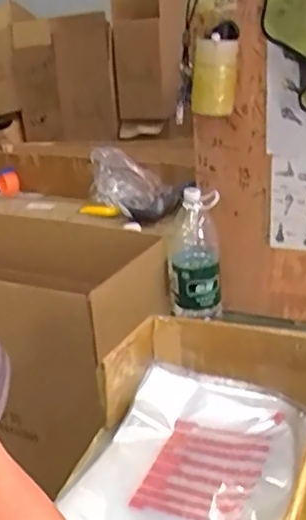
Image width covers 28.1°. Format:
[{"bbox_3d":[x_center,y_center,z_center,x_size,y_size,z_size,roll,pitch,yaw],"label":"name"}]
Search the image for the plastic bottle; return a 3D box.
[{"bbox_3d":[0.083,-0.006,1.274,0.108,0.267,0.106,-4,23,1],"label":"plastic bottle"}]

